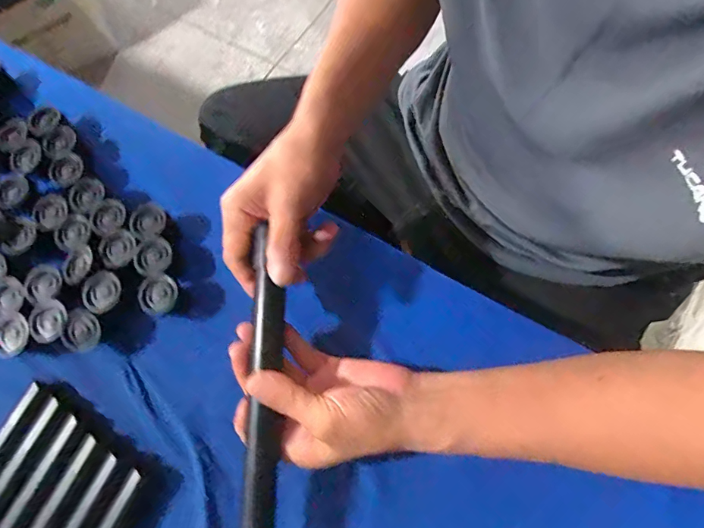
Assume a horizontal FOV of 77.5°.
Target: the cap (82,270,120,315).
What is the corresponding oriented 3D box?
[{"bbox_3d":[-0.225,0.025,0.395,0.035,0.010,0.035,-2,71,6],"label":"cap"}]

